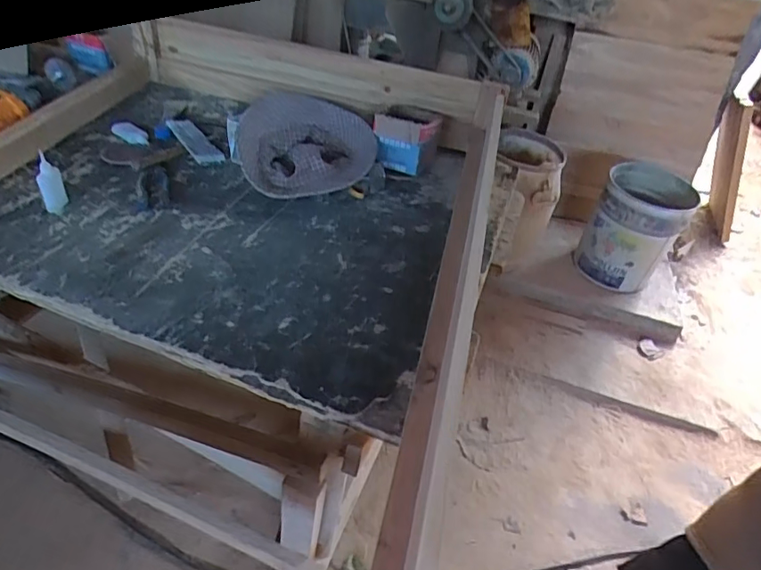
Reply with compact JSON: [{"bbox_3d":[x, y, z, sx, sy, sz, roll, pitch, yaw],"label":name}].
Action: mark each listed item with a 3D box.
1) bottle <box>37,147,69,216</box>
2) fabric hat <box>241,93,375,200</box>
[{"bbox_3d":[-0.547,-0.168,0.872,0.030,0.092,0.037,11,40,4],"label":"bottle"},{"bbox_3d":[-0.159,-0.271,1.069,0.281,0.072,0.266,-17,61,-22],"label":"fabric hat"}]

